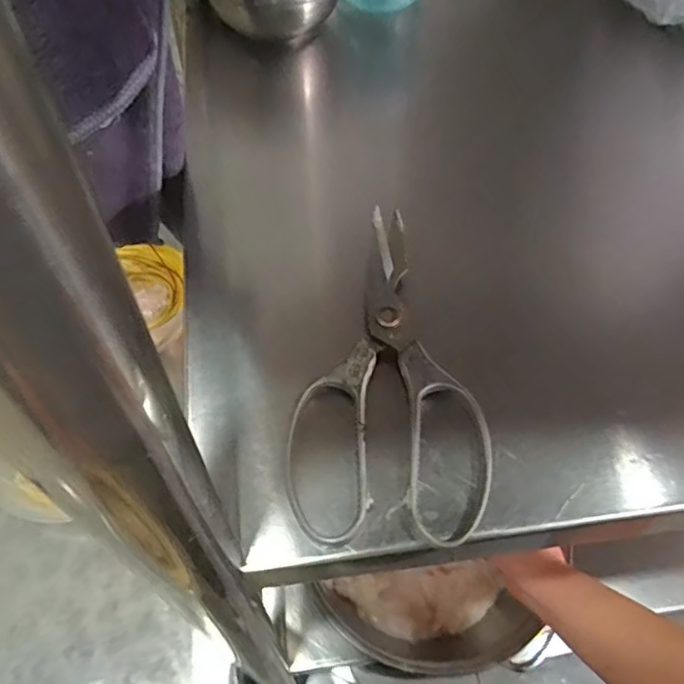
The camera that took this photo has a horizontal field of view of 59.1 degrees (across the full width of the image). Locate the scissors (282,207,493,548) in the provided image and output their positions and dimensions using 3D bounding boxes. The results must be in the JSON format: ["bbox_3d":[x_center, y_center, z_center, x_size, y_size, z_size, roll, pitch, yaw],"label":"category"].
[{"bbox_3d":[0.017,0.007,0.311,0.096,0.011,0.187,-3,57,-4],"label":"scissors"}]

